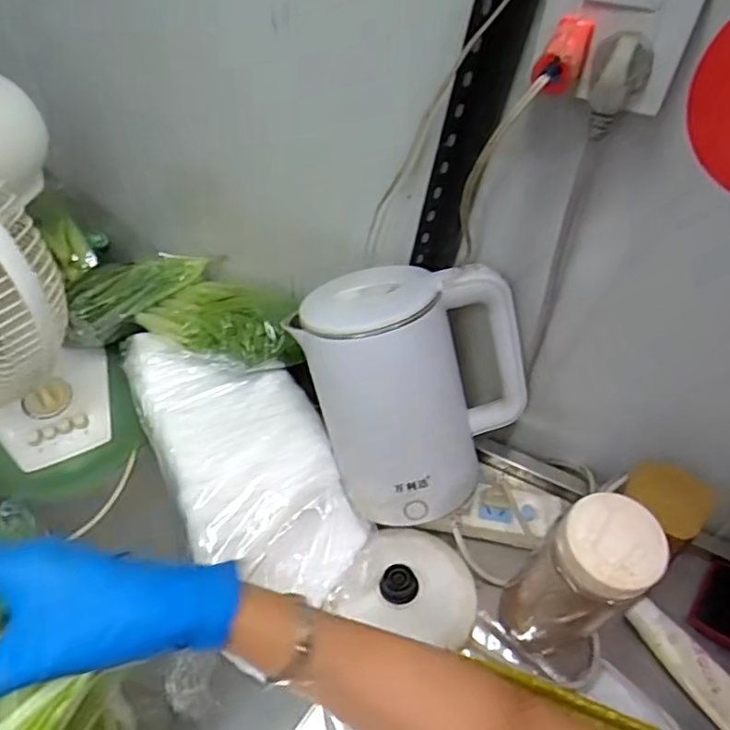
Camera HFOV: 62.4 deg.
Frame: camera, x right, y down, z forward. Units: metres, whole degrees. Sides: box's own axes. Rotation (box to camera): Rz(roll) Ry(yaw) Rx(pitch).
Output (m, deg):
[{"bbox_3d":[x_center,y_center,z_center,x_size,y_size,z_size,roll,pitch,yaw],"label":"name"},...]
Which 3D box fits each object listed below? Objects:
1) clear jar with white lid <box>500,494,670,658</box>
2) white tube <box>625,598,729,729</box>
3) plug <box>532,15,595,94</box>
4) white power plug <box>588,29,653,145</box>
[{"bbox_3d":[0.171,0.178,0.494,0.088,0.220,0.085,26,52,21],"label":"clear jar with white lid"},{"bbox_3d":[0.292,0.267,0.535,0.036,0.016,0.128,-27,53,-24],"label":"white tube"},{"bbox_3d":[0.117,-0.182,0.357,0.021,0.029,0.051,21,50,17],"label":"plug"},{"bbox_3d":[0.152,-0.172,0.366,0.034,0.053,0.038,18,49,15],"label":"white power plug"}]

